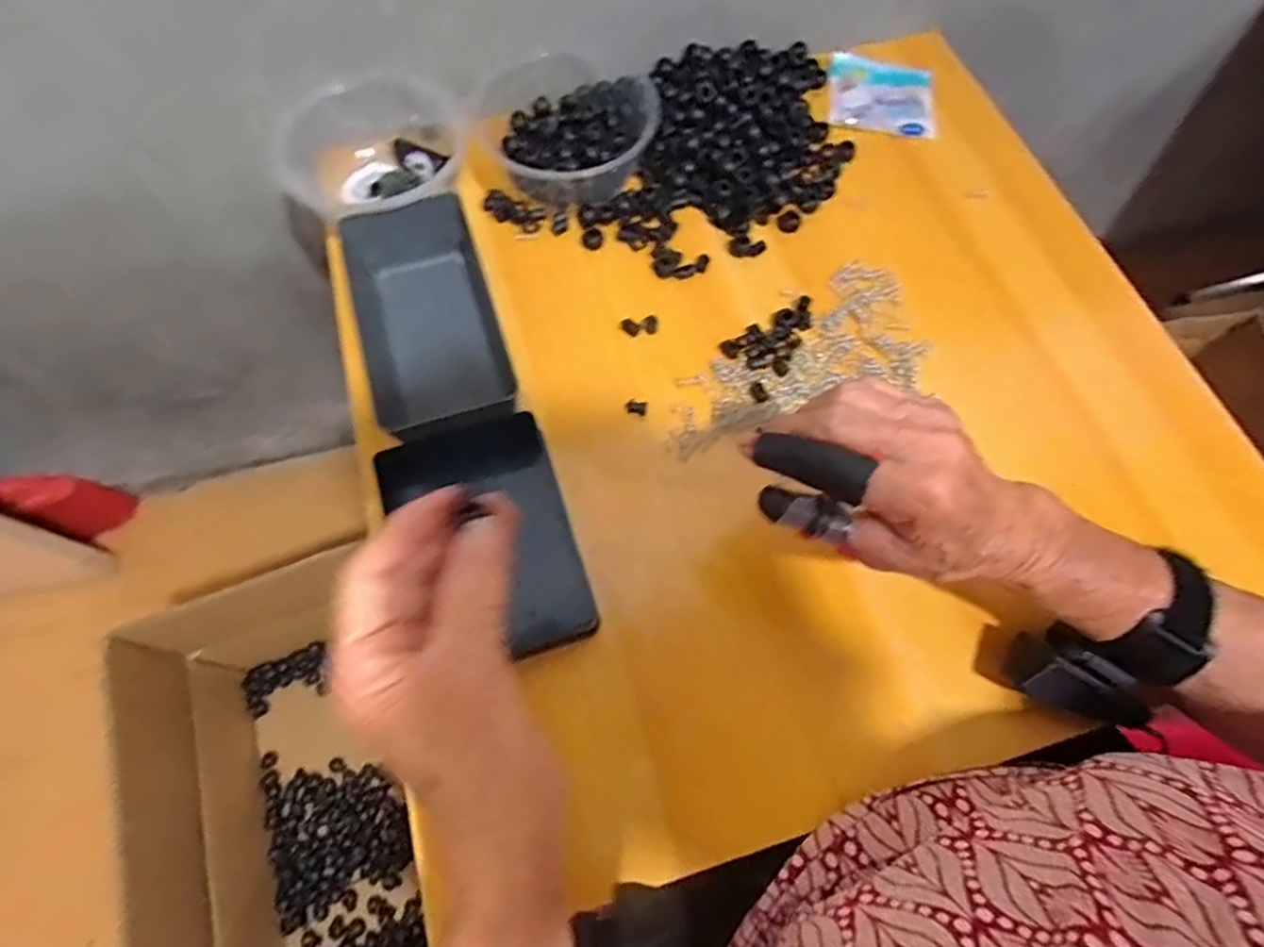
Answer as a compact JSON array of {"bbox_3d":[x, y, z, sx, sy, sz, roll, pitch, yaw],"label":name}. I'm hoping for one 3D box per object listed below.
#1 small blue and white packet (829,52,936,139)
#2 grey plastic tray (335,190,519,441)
[{"bbox_3d":[0.225,-0.339,0.573,0.090,0.009,0.088,7,67,2],"label":"small blue and white packet"},{"bbox_3d":[-0.156,-0.124,0.460,0.086,0.049,0.190,-17,68,-6],"label":"grey plastic tray"}]

